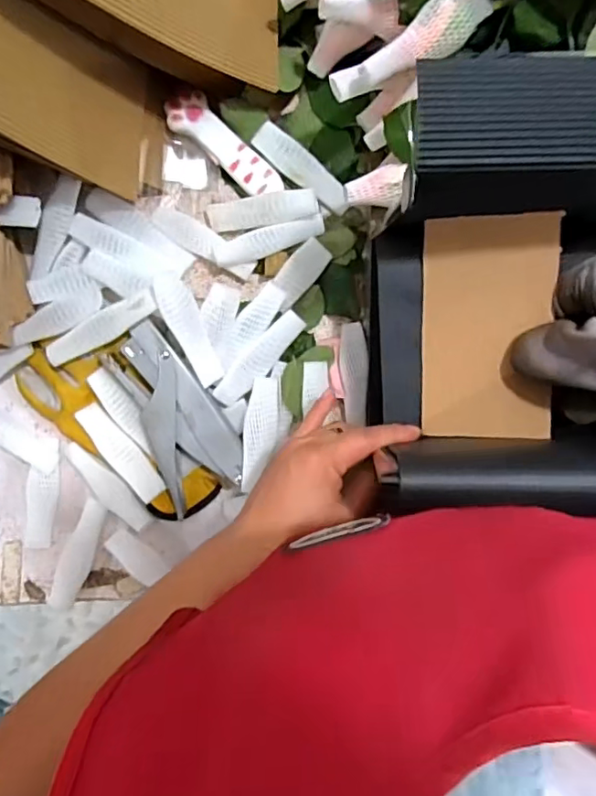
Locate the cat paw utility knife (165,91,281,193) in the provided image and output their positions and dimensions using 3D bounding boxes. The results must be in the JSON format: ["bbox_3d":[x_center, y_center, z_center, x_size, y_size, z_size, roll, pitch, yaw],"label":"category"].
[{"bbox_3d":[-0.057,-0.190,0.424,0.032,0.013,0.100,-45,93,2],"label":"cat paw utility knife"}]

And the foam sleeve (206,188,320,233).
[{"bbox_3d":[-0.028,-0.141,0.425,0.086,0.015,0.020,-4,94,18],"label":"foam sleeve"}]

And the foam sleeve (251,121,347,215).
[{"bbox_3d":[0.005,-0.174,0.428,0.082,0.016,0.022,38,92,-3],"label":"foam sleeve"}]

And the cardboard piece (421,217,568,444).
[{"bbox_3d":[0.121,-0.043,0.360,0.079,0.006,0.138,1,100,12],"label":"cardboard piece"}]

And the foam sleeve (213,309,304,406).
[{"bbox_3d":[-0.030,-0.030,0.429,0.024,0.007,0.086,42,92,-3],"label":"foam sleeve"}]

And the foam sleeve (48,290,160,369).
[{"bbox_3d":[-0.142,-0.050,0.406,0.088,0.013,0.018,-28,93,1],"label":"foam sleeve"}]

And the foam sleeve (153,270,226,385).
[{"bbox_3d":[-0.079,-0.049,0.409,0.024,0.011,0.086,-22,112,0],"label":"foam sleeve"}]

